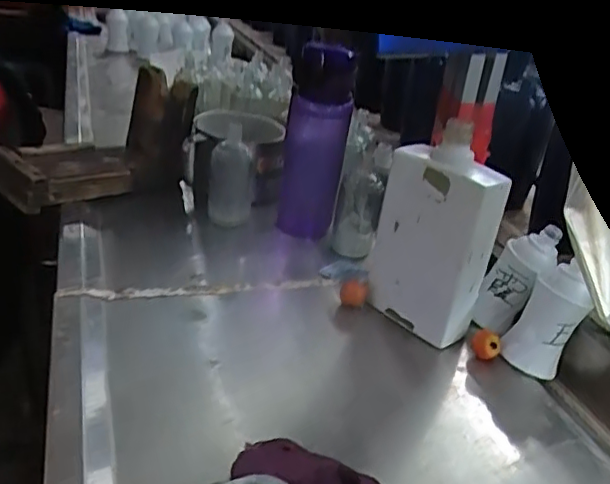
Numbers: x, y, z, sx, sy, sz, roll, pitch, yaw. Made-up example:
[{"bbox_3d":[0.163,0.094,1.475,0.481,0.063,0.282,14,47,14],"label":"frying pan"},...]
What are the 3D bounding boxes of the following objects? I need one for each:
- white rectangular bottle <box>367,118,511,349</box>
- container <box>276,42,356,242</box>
[{"bbox_3d":[0.124,-0.003,0.592,0.053,0.185,0.107,-19,36,-39],"label":"white rectangular bottle"},{"bbox_3d":[0.012,-0.113,0.719,0.071,0.219,0.060,8,28,4],"label":"container"}]

